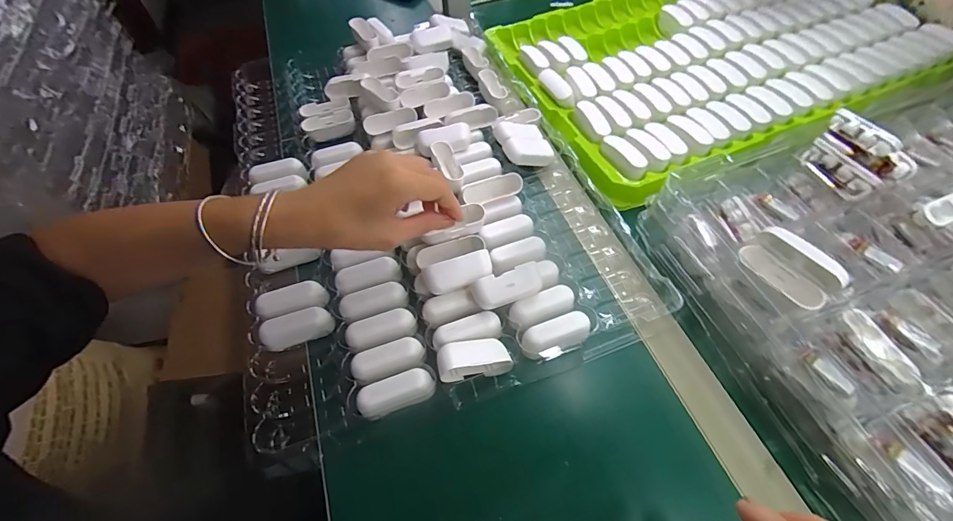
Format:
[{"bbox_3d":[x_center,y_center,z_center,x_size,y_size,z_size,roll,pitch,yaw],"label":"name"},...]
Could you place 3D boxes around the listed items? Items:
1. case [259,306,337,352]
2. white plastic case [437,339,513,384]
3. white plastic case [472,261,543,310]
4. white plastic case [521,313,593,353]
[{"bbox_3d":[-0.167,0.063,0.377,0.064,0.018,0.027,-19,59,-9],"label":"case"},{"bbox_3d":[-0.003,0.084,0.344,0.063,0.023,0.029,-1,55,-22],"label":"white plastic case"},{"bbox_3d":[0.029,0.024,0.369,0.063,0.020,0.030,-18,92,-3],"label":"white plastic case"},{"bbox_3d":[0.072,0.070,0.363,0.064,0.028,0.028,-19,59,-8],"label":"white plastic case"}]

